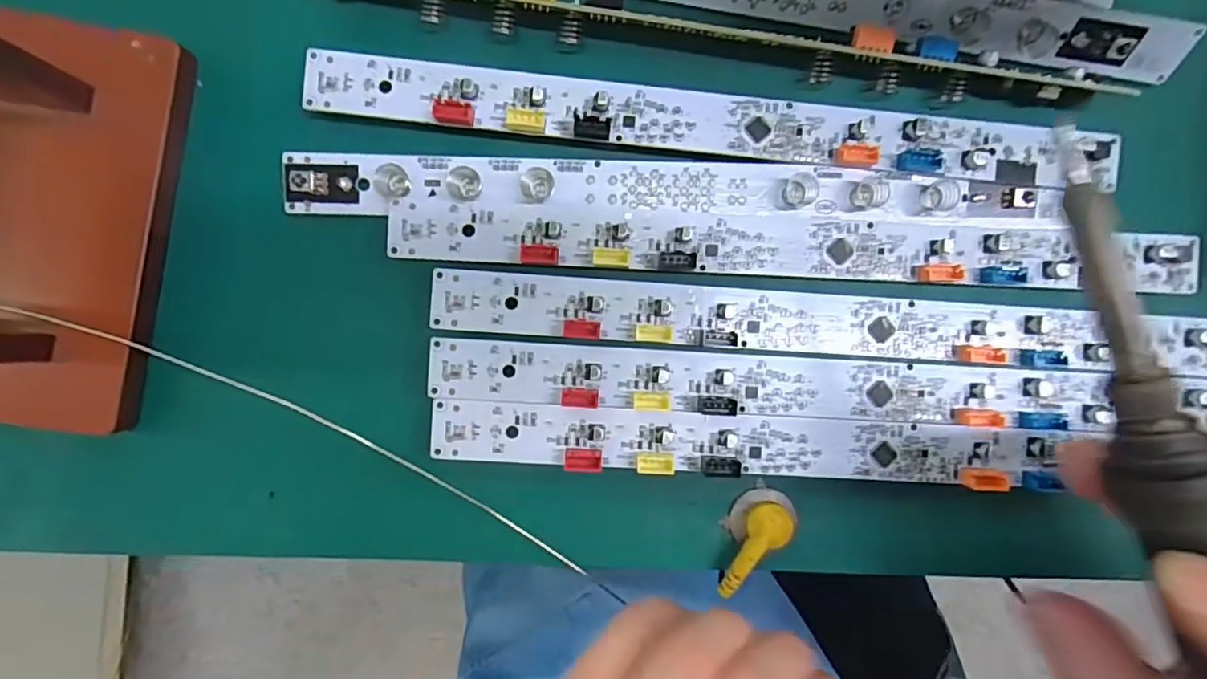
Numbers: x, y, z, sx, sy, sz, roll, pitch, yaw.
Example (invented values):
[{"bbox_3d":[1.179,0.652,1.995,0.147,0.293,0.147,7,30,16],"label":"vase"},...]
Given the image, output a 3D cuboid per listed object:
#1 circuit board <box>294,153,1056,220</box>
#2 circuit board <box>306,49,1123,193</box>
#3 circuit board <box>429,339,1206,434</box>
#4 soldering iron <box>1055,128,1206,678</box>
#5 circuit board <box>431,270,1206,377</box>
[{"bbox_3d":[0.028,-0.056,0.205,0.275,0.008,0.021,0,89,-2],"label":"circuit board"},{"bbox_3d":[0.041,-0.079,0.204,0.283,0.006,0.027,5,89,-2],"label":"circuit board"},{"bbox_3d":[0.083,0.018,0.203,0.284,0.006,0.023,3,89,-2],"label":"circuit board"},{"bbox_3d":[0.127,0.050,0.122,0.014,0.013,0.191,-21,93,-1],"label":"soldering iron"},{"bbox_3d":[0.083,-0.003,0.205,0.282,0.006,0.025,4,89,-2],"label":"circuit board"}]

